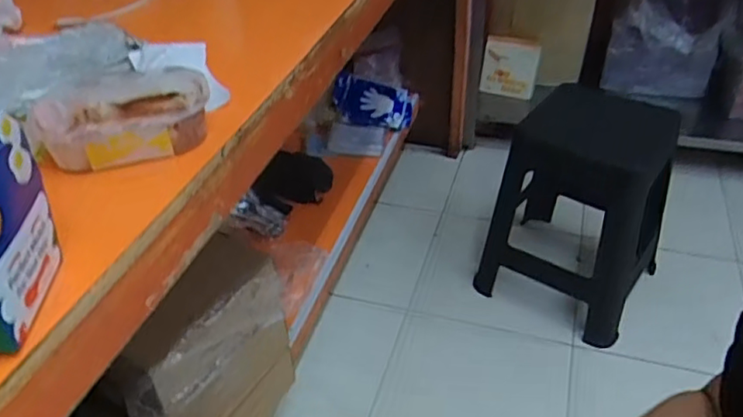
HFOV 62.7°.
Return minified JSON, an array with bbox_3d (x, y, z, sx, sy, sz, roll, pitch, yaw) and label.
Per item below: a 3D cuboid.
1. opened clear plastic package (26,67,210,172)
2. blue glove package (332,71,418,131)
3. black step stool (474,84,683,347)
[{"bbox_3d":[-0.226,-0.084,0.560,0.152,0.042,0.107,-7,38,-5],"label":"opened clear plastic package"},{"bbox_3d":[0.019,-0.313,1.801,0.266,0.151,0.057,8,-5,-21],"label":"blue glove package"},{"bbox_3d":[0.493,-0.001,1.438,0.354,0.453,0.354,20,43,26],"label":"black step stool"}]

